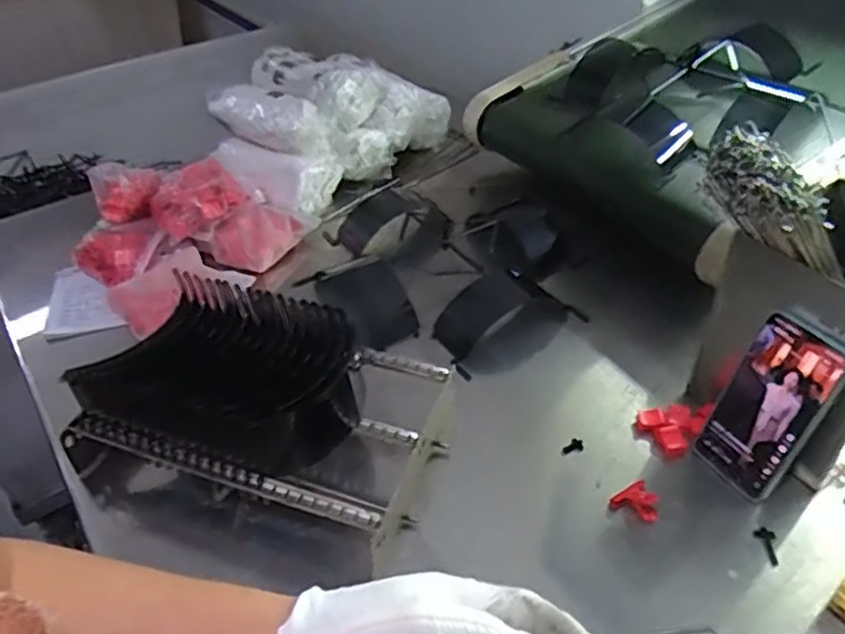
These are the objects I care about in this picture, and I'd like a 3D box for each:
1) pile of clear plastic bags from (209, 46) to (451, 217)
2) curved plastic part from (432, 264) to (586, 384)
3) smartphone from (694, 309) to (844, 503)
[{"bbox_3d":[-0.135,-0.312,1.039,0.192,0.171,0.321,26,48,29],"label":"pile of clear plastic bags"},{"bbox_3d":[0.097,0.001,0.776,0.178,0.073,0.082,-26,46,-25],"label":"curved plastic part"},{"bbox_3d":[0.297,0.080,0.570,0.011,0.165,0.076,-6,37,-33],"label":"smartphone"}]

